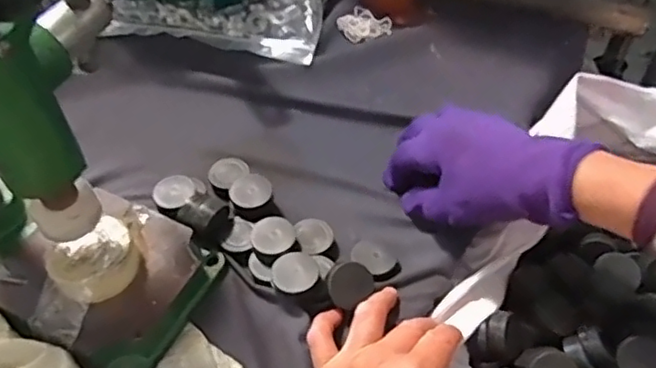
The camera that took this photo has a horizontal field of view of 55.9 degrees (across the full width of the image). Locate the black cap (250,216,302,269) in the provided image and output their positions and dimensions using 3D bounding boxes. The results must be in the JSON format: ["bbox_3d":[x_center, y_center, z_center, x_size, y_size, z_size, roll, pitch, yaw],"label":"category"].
[{"bbox_3d":[-0.040,0.043,0.458,0.033,0.017,0.038,-24,53,-18],"label":"black cap"}]

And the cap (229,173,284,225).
[{"bbox_3d":[-0.058,0.012,0.485,0.032,0.019,0.037,-29,54,-22],"label":"cap"}]

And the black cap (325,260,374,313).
[{"bbox_3d":[0.013,0.069,0.433,0.033,0.013,0.029,-39,86,-20],"label":"black cap"}]

